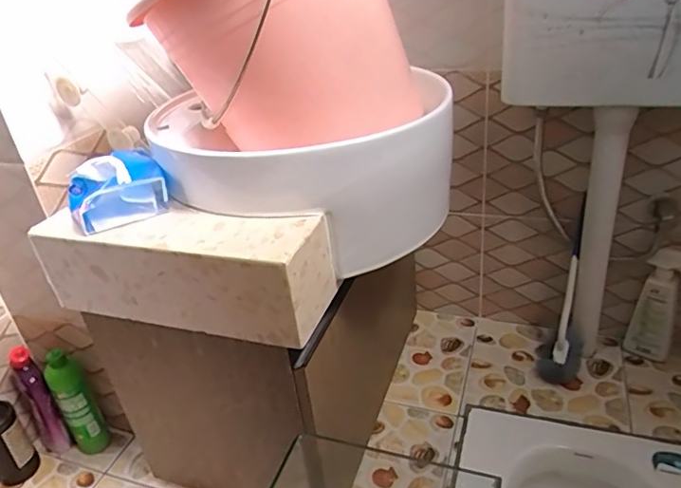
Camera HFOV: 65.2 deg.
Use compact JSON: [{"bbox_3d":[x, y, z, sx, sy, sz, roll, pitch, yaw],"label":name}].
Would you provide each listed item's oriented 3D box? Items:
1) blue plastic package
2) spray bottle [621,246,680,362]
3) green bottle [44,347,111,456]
[{"bbox_3d":[-0.294,-0.075,0.690,0.115,0.064,0.127,-20,32,-23],"label":"blue plastic package"},{"bbox_3d":[0.621,0.123,1.041,0.087,0.238,0.052,12,35,29],"label":"spray bottle"},{"bbox_3d":[-0.490,0.297,0.990,0.064,0.234,0.061,-27,36,-30],"label":"green bottle"}]

